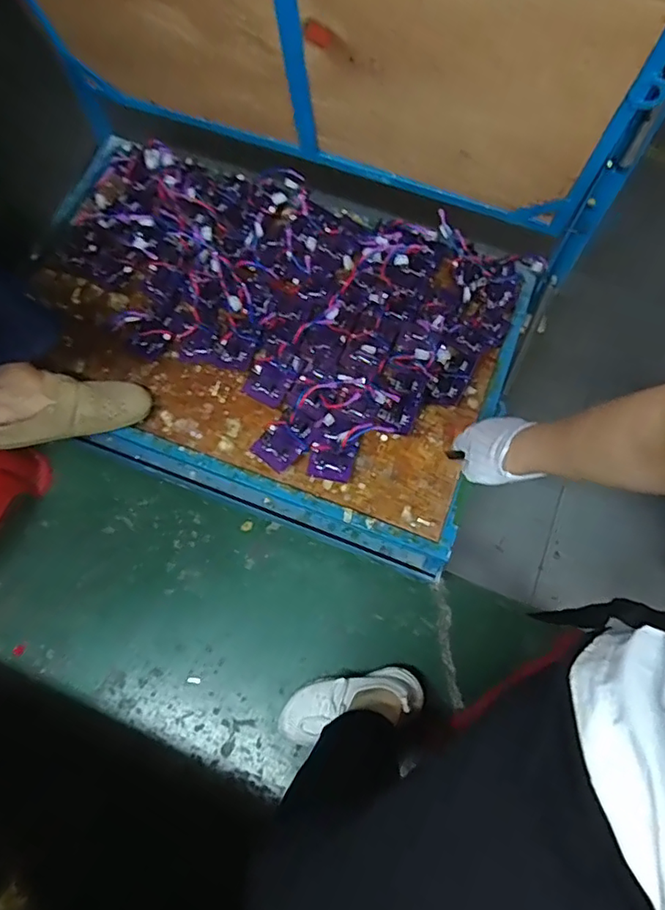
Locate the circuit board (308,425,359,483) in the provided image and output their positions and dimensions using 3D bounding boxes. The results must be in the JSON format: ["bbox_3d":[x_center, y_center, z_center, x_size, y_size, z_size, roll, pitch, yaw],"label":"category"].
[{"bbox_3d":[0.000,-0.002,0.821,0.069,0.017,0.077,11,83,7],"label":"circuit board"}]

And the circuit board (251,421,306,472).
[{"bbox_3d":[-0.081,-0.013,0.820,0.064,0.011,0.061,42,86,11],"label":"circuit board"}]

